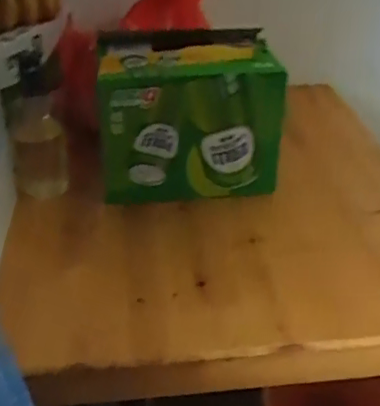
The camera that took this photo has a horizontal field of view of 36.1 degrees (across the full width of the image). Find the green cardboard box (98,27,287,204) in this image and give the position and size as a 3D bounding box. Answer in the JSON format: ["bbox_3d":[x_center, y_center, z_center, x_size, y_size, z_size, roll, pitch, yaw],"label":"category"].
[{"bbox_3d":[-0.001,-0.130,0.923,0.269,0.261,0.148,0,33,-2],"label":"green cardboard box"}]

